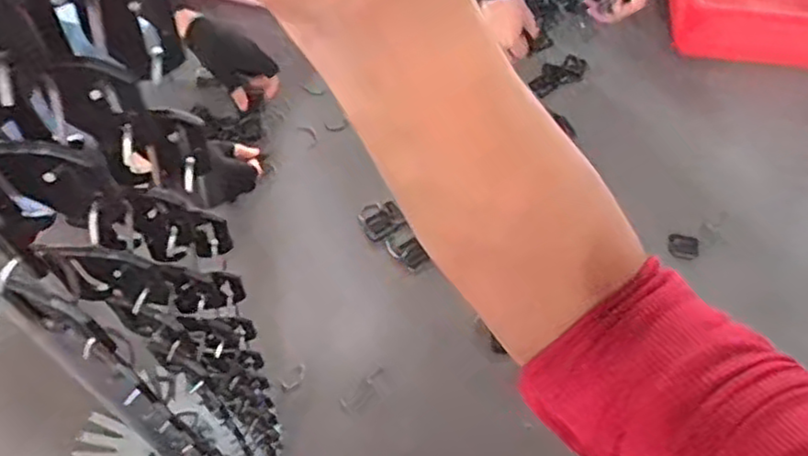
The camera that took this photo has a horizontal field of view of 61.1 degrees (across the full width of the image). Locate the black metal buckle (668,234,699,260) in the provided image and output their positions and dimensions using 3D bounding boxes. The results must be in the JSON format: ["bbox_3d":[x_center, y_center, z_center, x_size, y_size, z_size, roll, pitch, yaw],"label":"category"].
[{"bbox_3d":[0.395,0.027,0.969,0.043,0.011,0.034,10,62,3],"label":"black metal buckle"}]

